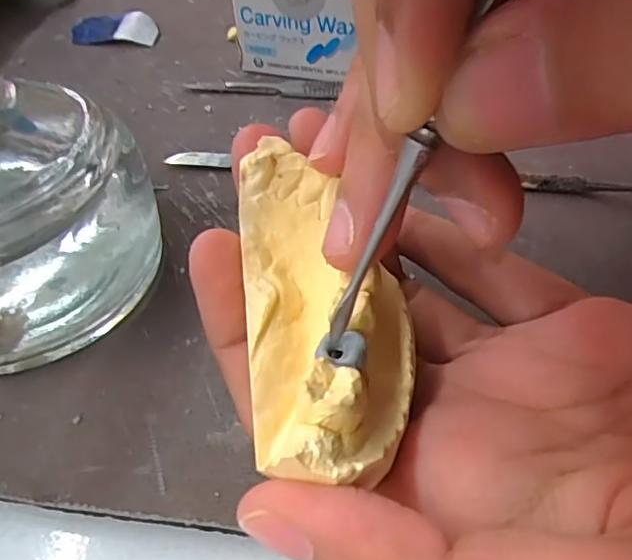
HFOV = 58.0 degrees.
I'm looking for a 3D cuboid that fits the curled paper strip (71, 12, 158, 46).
[{"bbox_3d":[-0.096,-0.118,0.266,0.042,0.008,0.019,4,48,7],"label":"curled paper strip"}]

